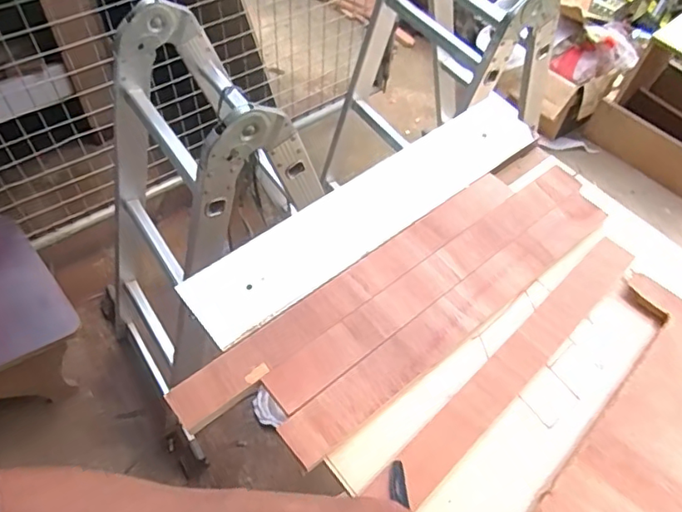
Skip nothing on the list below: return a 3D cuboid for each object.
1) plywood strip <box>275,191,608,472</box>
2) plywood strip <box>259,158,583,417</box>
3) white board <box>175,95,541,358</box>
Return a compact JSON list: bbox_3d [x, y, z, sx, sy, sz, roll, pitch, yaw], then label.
[{"bbox_3d":[0.151,0.066,0.677,0.528,0.008,0.059,-34,68,-22],"label":"plywood strip"},{"bbox_3d":[0.132,0.018,0.704,0.529,0.006,0.052,-33,63,-23],"label":"plywood strip"},{"bbox_3d":[0.055,-0.077,0.766,0.583,0.011,0.109,-33,63,-23],"label":"white board"}]

